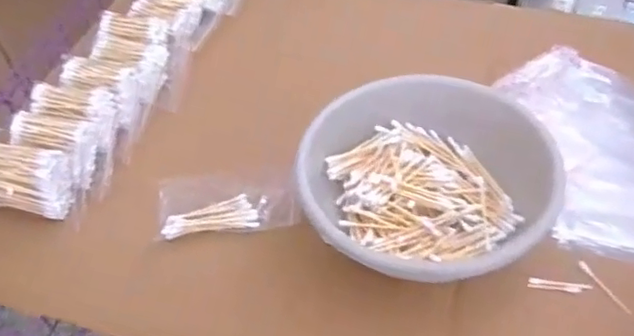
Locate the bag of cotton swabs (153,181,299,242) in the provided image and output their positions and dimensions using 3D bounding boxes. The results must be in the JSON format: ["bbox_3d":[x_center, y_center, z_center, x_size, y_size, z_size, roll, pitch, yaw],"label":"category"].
[{"bbox_3d":[-0.076,0.032,0.497,0.111,0.009,0.053,-5,49,-2],"label":"bag of cotton swabs"}]

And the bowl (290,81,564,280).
[{"bbox_3d":[0.084,0.004,0.467,0.186,0.059,0.182,-2,49,2],"label":"bowl"}]

